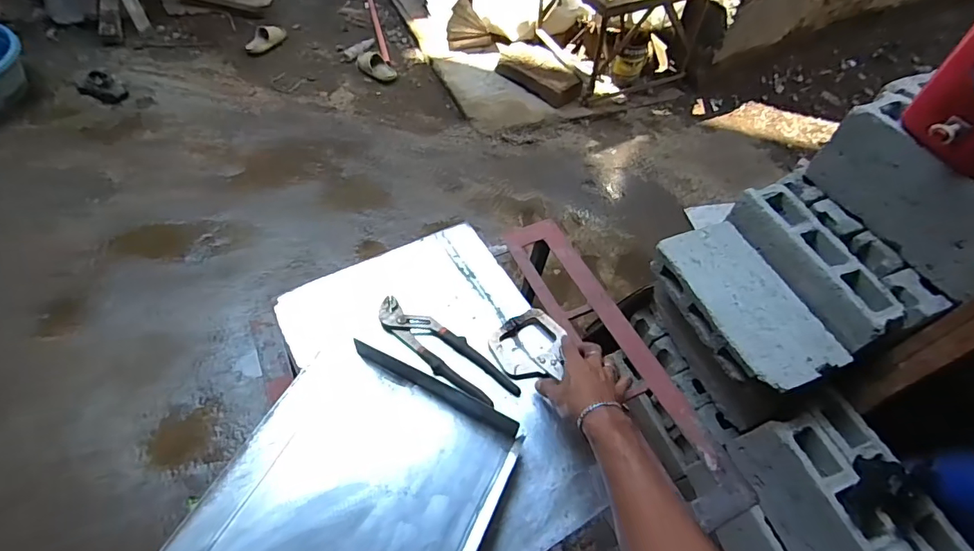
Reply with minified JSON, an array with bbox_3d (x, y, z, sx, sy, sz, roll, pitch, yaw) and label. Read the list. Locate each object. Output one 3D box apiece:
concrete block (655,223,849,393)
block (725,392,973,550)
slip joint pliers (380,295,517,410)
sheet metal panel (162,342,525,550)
[{"bbox_3d":[0.557,0.065,1.062,0.199,0.098,0.403,-16,58,-15],"label":"concrete block"},{"bbox_3d":[0.721,0.475,0.957,0.210,0.190,0.390,-16,58,-15],"label":"block"},{"bbox_3d":[-0.065,0.112,0.705,0.238,0.022,0.058,37,60,19],"label":"slip joint pliers"},{"bbox_3d":[-0.188,0.315,0.555,0.318,0.045,0.448,25,57,12],"label":"sheet metal panel"}]

